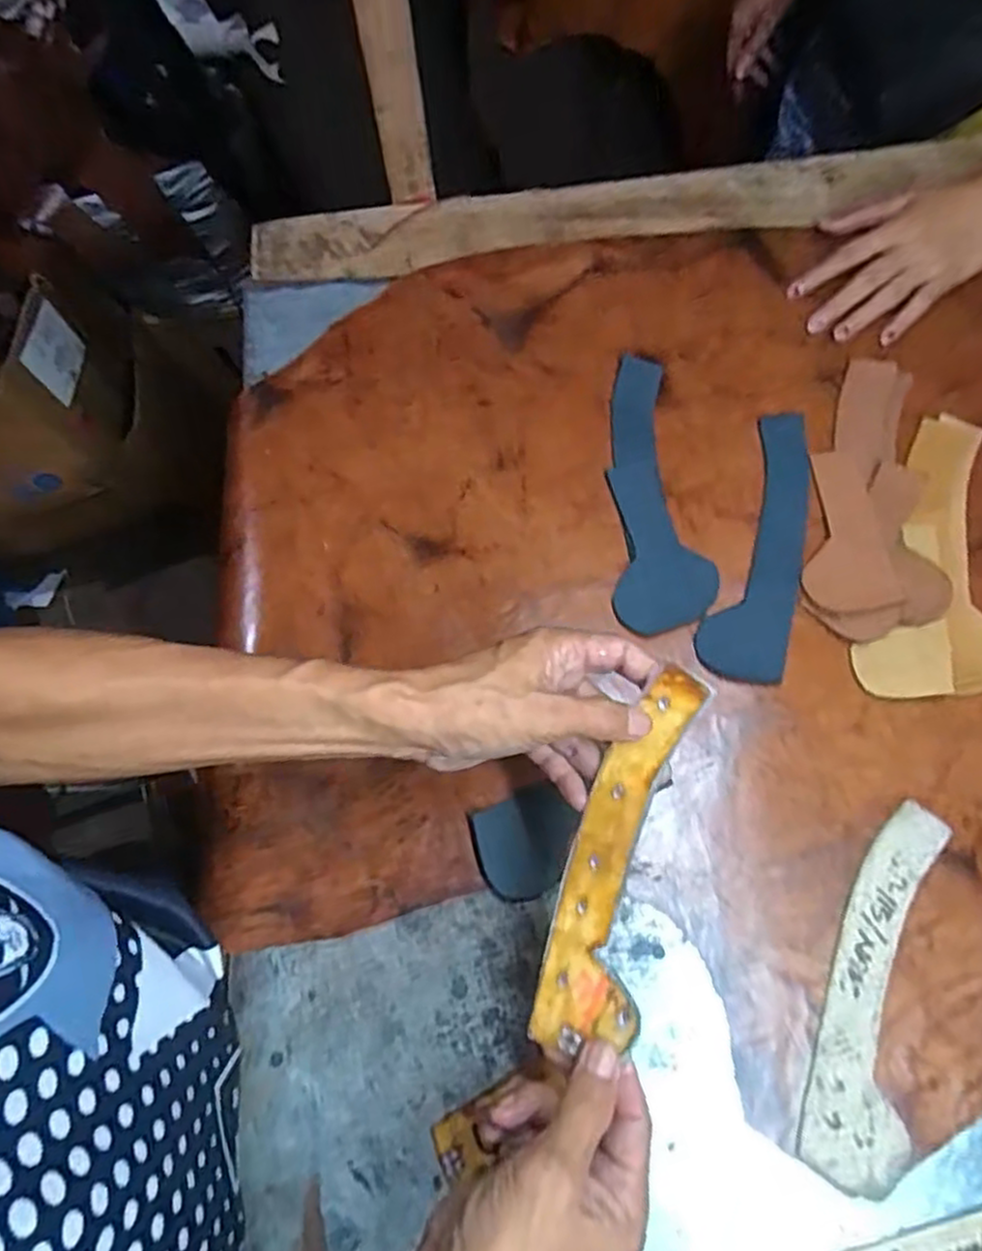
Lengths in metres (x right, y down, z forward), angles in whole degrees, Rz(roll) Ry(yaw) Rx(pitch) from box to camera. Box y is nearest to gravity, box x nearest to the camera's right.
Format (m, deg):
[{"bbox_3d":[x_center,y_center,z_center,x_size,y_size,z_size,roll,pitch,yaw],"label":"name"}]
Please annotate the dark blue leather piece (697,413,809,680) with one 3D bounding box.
[{"bbox_3d":[0.190,-0.056,0.500,0.055,0.007,0.197,18,74,3],"label":"dark blue leather piece"}]

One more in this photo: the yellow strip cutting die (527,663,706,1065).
[{"bbox_3d":[0.068,0.119,0.369,0.050,0.008,0.195,17,86,7],"label":"yellow strip cutting die"}]

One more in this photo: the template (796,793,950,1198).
[{"bbox_3d":[0.223,0.206,0.416,0.054,0.007,0.205,18,72,7],"label":"template"}]

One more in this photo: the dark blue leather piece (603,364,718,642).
[{"bbox_3d":[0.120,-0.096,0.521,0.068,0.010,0.213,2,72,-4],"label":"dark blue leather piece"}]

